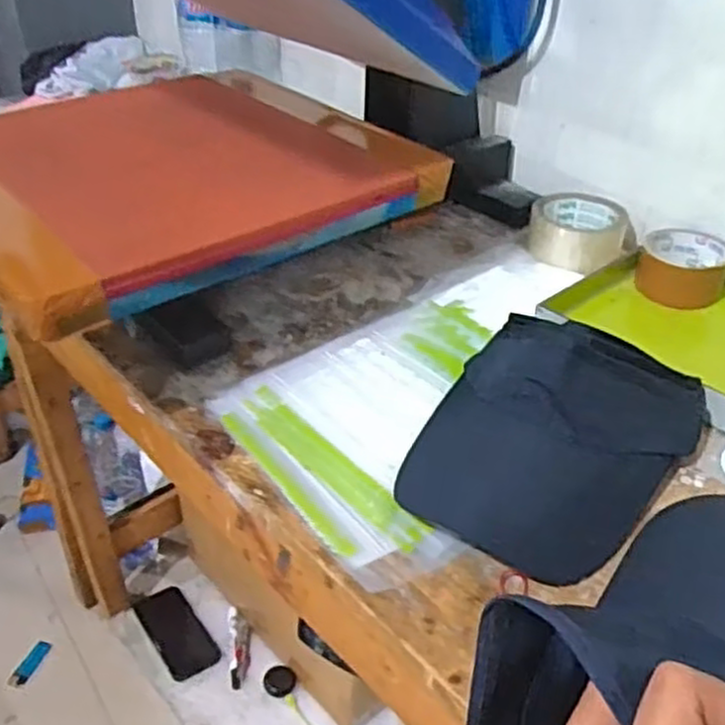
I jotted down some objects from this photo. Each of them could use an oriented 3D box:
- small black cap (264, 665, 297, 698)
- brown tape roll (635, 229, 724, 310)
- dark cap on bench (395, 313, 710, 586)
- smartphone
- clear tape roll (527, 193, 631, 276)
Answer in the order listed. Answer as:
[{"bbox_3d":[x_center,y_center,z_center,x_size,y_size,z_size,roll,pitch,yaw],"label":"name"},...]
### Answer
[{"bbox_3d":[-0.126,0.490,1.194,0.048,0.007,0.047,10,46,-10],"label":"small black cap"},{"bbox_3d":[0.327,-0.093,0.788,0.090,0.051,0.072,15,39,19],"label":"brown tape roll"},{"bbox_3d":[0.143,0.037,0.564,0.186,0.092,0.214,21,41,25],"label":"dark cap on bench"},{"bbox_3d":[-0.303,0.435,1.258,0.080,0.007,0.190,-30,40,-23],"label":"smartphone"},{"bbox_3d":[0.238,-0.149,0.856,0.099,0.056,0.095,0,36,0],"label":"clear tape roll"}]

